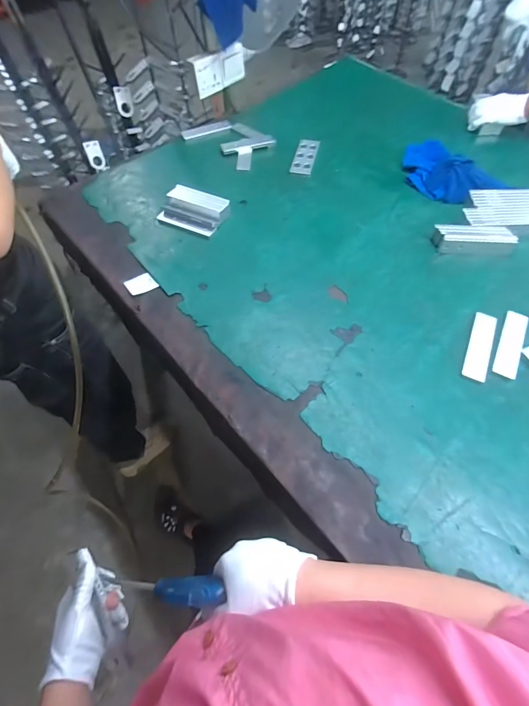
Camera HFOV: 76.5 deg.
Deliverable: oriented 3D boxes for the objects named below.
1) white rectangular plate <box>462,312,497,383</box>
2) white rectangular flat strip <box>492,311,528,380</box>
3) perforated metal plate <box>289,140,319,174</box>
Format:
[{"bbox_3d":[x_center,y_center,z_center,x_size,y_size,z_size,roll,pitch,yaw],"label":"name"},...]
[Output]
[{"bbox_3d":[0.414,-0.014,0.644,0.041,0.006,0.153,21,64,15],"label":"white rectangular plate"},{"bbox_3d":[0.474,-0.018,0.642,0.041,0.005,0.154,24,65,16],"label":"white rectangular flat strip"},{"bbox_3d":[0.118,-0.568,0.968,0.059,0.011,0.154,11,62,10],"label":"perforated metal plate"}]

